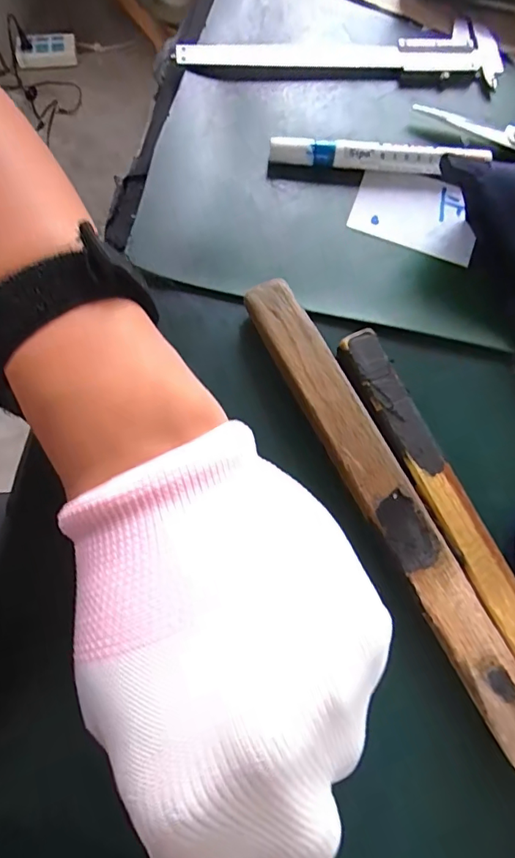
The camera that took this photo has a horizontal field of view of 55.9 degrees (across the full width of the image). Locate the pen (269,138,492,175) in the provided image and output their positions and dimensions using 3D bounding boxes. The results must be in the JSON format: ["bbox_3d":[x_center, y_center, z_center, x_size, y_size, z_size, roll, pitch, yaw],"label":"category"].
[{"bbox_3d":[0.079,-0.178,0.319,0.140,0.016,0.015,1,72,0],"label":"pen"}]

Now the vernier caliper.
[{"bbox_3d":[0.058,-0.272,0.345,0.227,0.013,0.051,0,72,-1],"label":"vernier caliper"}]

